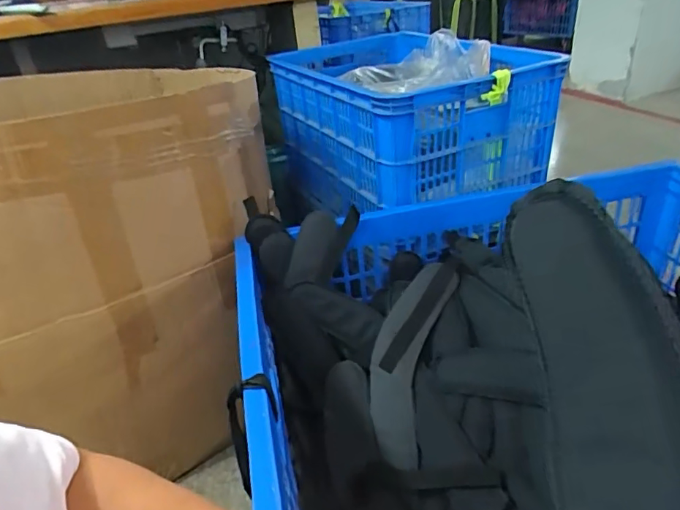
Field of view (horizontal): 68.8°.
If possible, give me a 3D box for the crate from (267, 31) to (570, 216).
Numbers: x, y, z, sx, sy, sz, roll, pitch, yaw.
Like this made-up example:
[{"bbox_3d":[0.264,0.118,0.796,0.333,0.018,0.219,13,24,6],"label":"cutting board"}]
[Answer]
[{"bbox_3d":[0.140,-0.318,1.153,0.439,0.274,0.644,-17,33,-18],"label":"crate"}]

